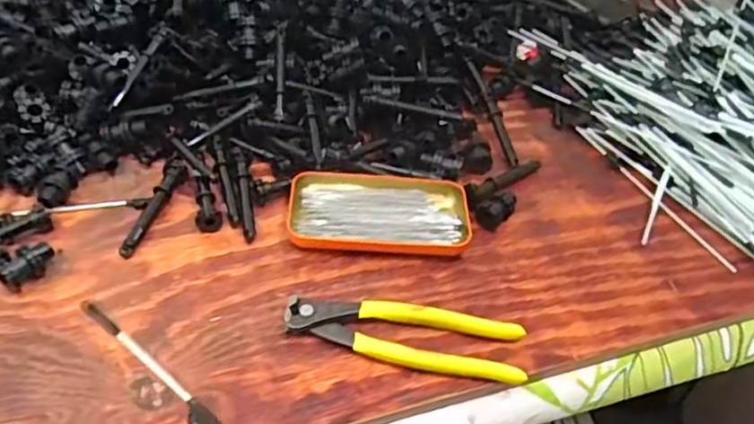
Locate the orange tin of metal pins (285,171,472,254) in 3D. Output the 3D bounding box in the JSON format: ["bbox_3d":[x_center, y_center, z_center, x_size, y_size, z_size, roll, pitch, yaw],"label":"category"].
[{"bbox_3d":[0.001,-0.002,0.530,0.145,0.017,0.075,3,44,-5],"label":"orange tin of metal pins"}]

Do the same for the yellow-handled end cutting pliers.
[{"bbox_3d":[0.020,0.087,0.447,0.165,0.015,0.046,7,44,-1],"label":"yellow-handled end cutting pliers"}]

